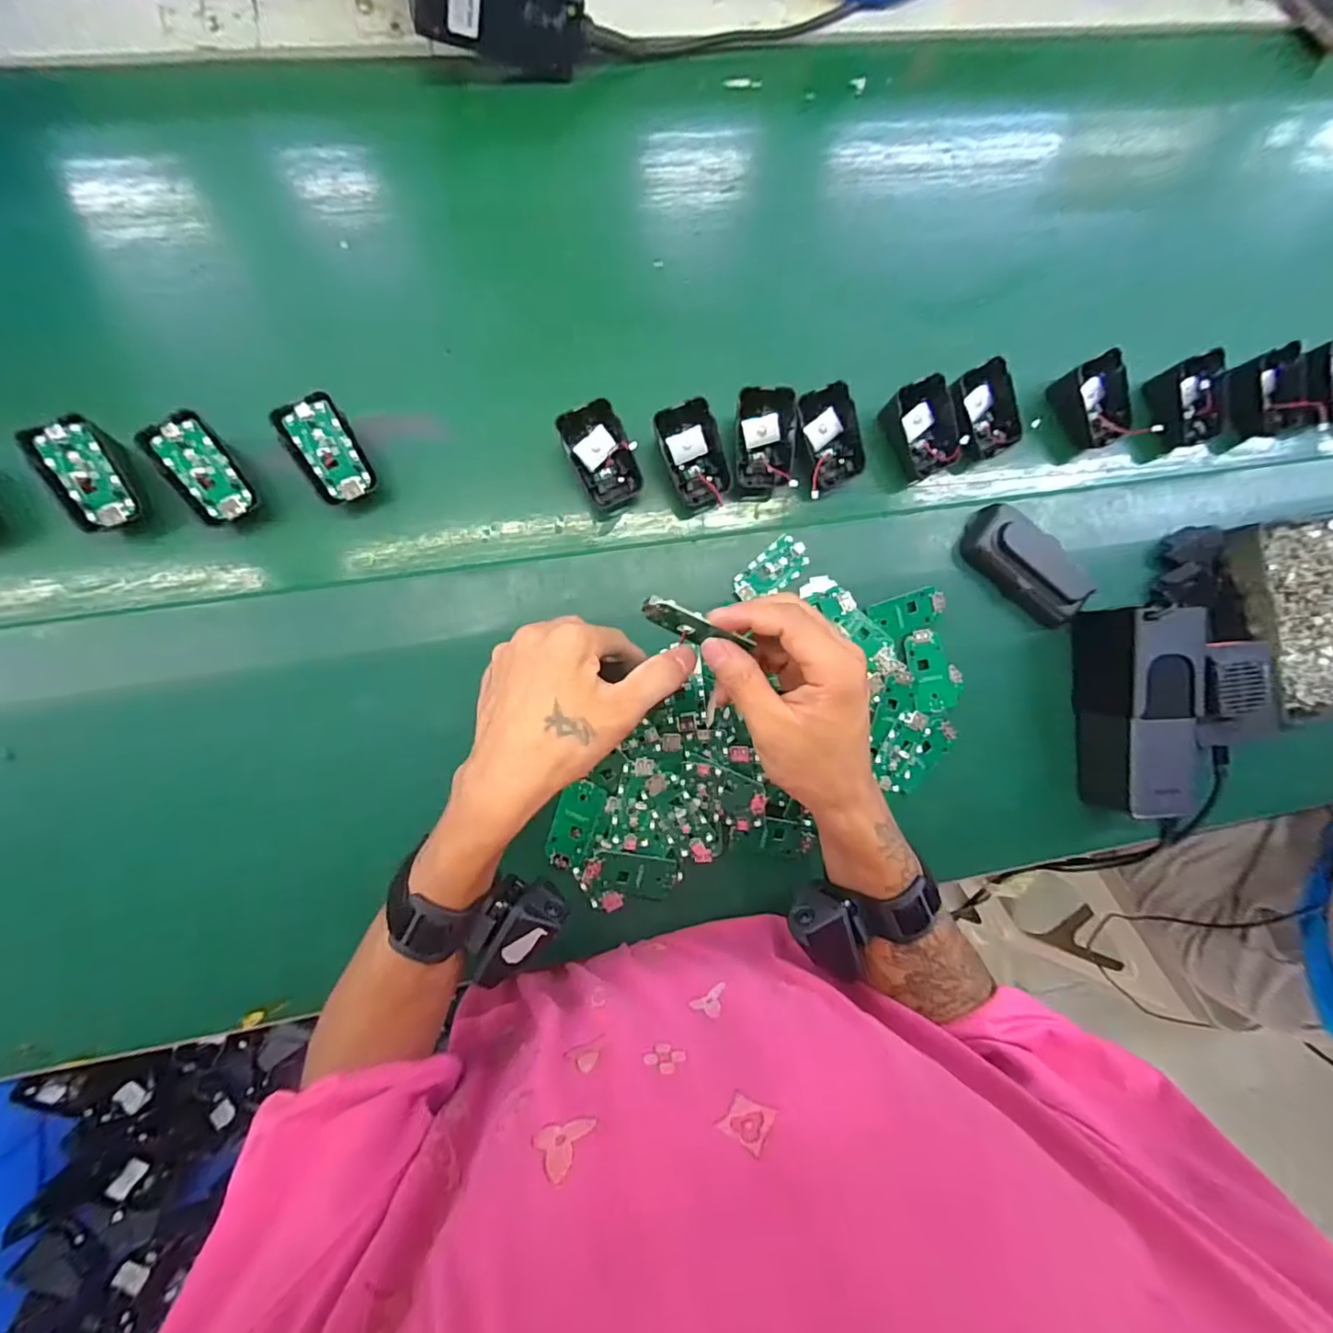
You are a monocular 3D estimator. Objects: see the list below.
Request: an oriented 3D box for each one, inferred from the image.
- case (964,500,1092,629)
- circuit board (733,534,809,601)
[{"bbox_3d":[0.283,-0.079,0.446,0.107,0.030,0.053,38,87,3],"label":"case"},{"bbox_3d":[0.080,-0.072,0.431,0.061,0.006,0.030,-41,87,-2],"label":"circuit board"}]

